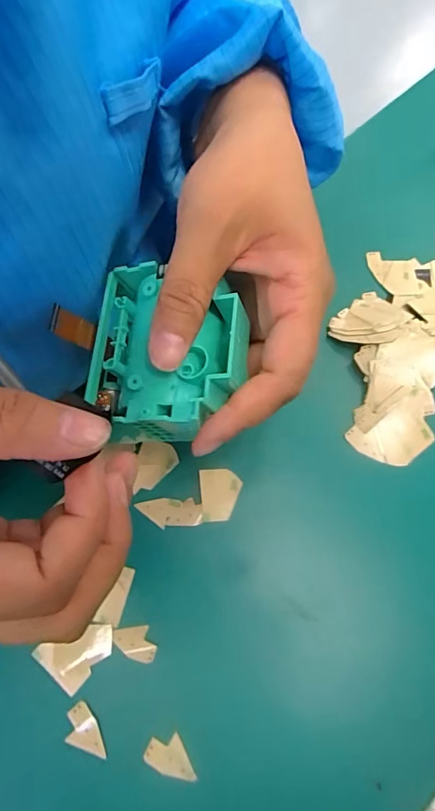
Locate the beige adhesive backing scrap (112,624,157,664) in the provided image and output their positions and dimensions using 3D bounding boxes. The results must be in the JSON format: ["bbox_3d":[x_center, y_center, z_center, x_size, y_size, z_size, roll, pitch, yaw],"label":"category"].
[{"bbox_3d":[-0.043,0.123,0.234,0.020,0.004,0.018,-8,67,-8],"label":"beige adhesive backing scrap"}]

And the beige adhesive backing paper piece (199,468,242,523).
[{"bbox_3d":[0.002,0.051,0.263,0.023,0.004,0.029,1,63,-16],"label":"beige adhesive backing paper piece"}]

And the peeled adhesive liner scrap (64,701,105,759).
[{"bbox_3d":[-0.064,0.158,0.220,0.015,0.004,0.026,-41,75,-19],"label":"peeled adhesive liner scrap"}]

